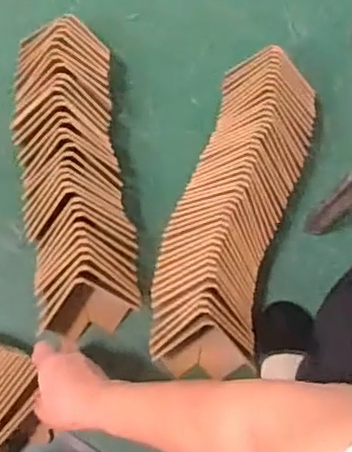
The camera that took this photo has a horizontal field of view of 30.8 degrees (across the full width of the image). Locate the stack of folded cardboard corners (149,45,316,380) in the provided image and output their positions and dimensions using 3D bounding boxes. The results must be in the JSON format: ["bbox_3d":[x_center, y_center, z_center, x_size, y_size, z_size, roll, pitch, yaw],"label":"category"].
[{"bbox_3d":[0.071,-0.022,0.780,0.132,0.085,0.395,15,73,4],"label":"stack of folded cardboard corners"}]

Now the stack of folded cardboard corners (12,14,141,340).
[{"bbox_3d":[-0.127,-0.070,0.795,0.127,0.076,0.392,-8,73,-4],"label":"stack of folded cardboard corners"}]

